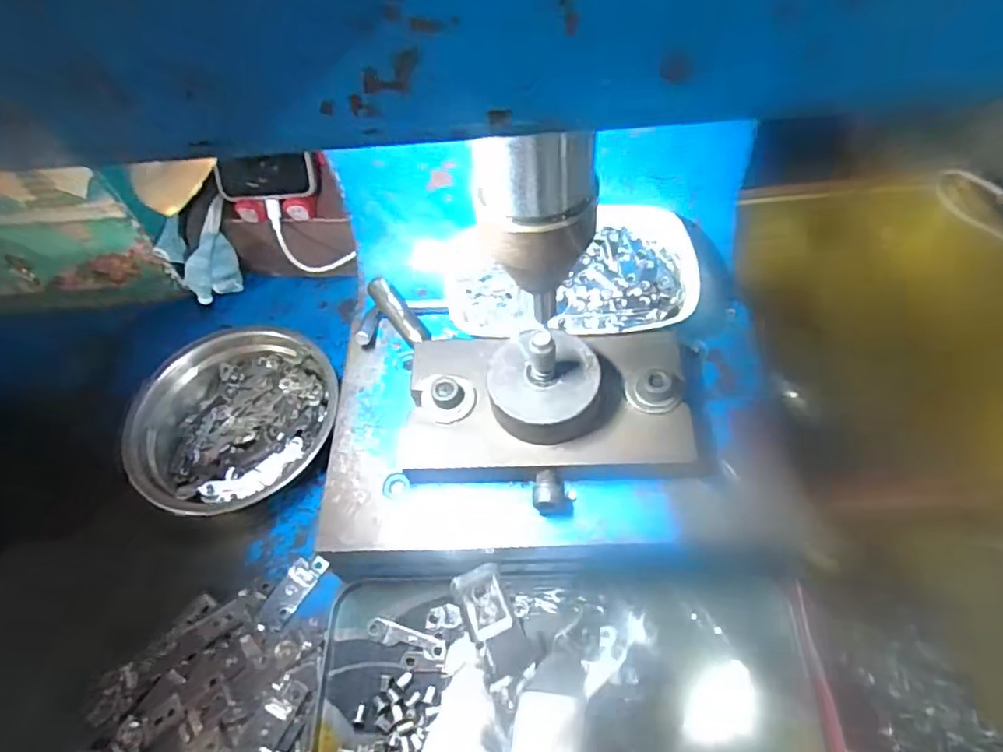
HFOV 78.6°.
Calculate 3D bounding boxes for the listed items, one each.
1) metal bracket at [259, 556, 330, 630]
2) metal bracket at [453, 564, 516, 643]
[{"bbox_3d":[-0.138,0.142,0.408,0.020,0.008,0.050,24,63,18],"label":"metal bracket"},{"bbox_3d":[-0.007,0.090,0.245,0.019,0.008,0.026,-26,86,-21],"label":"metal bracket"}]

